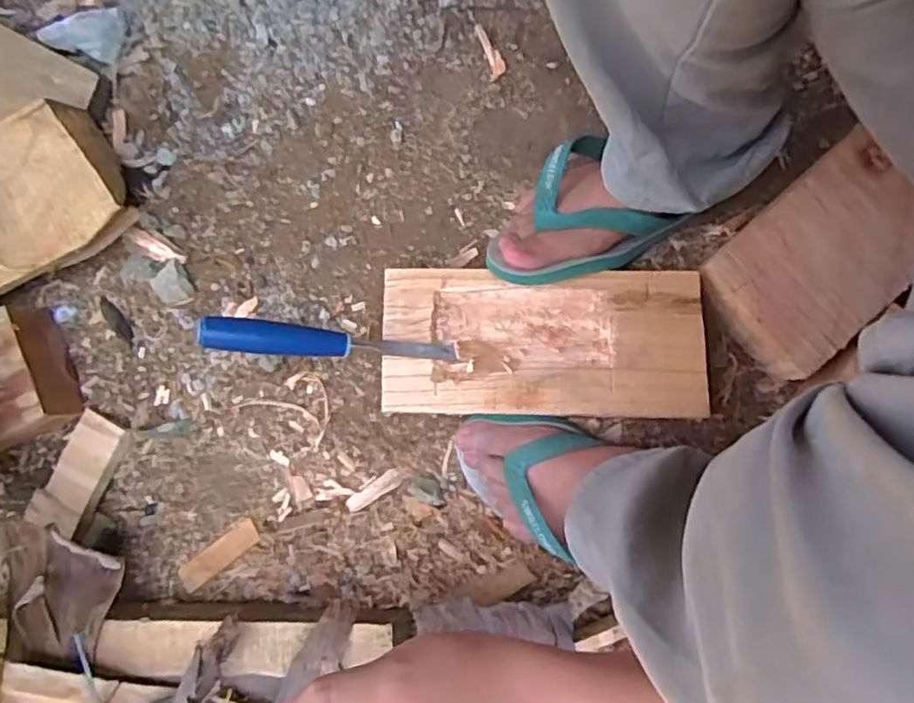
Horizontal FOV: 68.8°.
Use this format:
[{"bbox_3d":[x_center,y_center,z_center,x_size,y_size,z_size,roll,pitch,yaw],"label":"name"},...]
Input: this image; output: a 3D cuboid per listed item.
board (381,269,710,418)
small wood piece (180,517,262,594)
[{"bbox_3d":[0.069,-0.008,0.544,0.257,0.026,0.115,1,78,4],"label":"board"},{"bbox_3d":[-0.217,0.185,0.607,0.083,0.005,0.025,-38,79,0],"label":"small wood piece"}]

